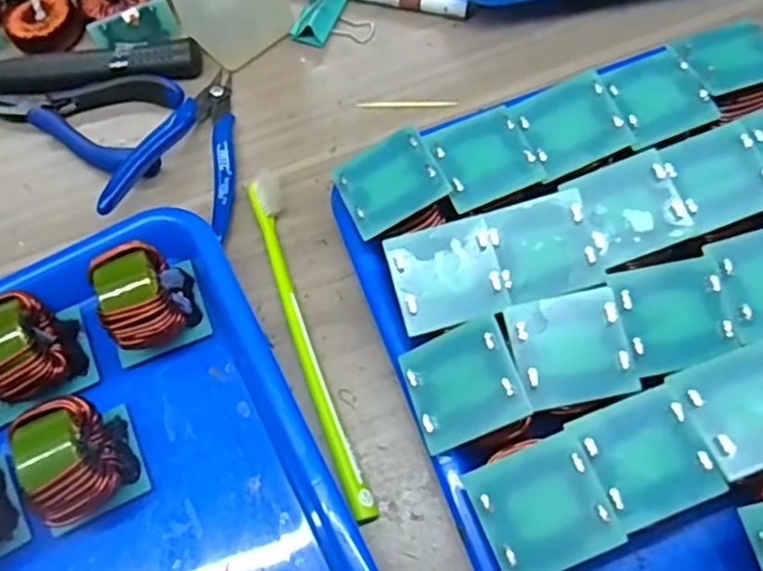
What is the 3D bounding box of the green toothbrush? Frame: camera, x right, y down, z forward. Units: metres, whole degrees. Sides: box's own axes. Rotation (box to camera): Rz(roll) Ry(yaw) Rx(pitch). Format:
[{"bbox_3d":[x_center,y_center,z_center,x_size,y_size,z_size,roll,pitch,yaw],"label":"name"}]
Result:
[{"bbox_3d":[-0.037,0.023,0.331,0.016,0.011,0.188,-18,67,-6],"label":"green toothbrush"}]

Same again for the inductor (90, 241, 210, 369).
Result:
[{"bbox_3d":[-0.113,0.008,0.320,0.043,0.049,0.040,-22,67,-7],"label":"inductor"}]

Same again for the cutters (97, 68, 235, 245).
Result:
[{"bbox_3d":[-0.108,-0.082,0.378,0.061,0.029,0.113,5,66,5],"label":"cutters"}]

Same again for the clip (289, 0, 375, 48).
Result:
[{"bbox_3d":[-0.029,-0.173,0.416,0.048,0.023,0.044,10,67,7],"label":"clip"}]

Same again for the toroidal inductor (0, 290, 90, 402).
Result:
[{"bbox_3d":[-0.168,0.030,0.315,0.041,0.039,0.044,-35,69,-13],"label":"toroidal inductor"}]

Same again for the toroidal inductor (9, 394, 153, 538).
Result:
[{"bbox_3d":[-0.134,0.077,0.293,0.043,0.045,0.047,-20,67,-6],"label":"toroidal inductor"}]

